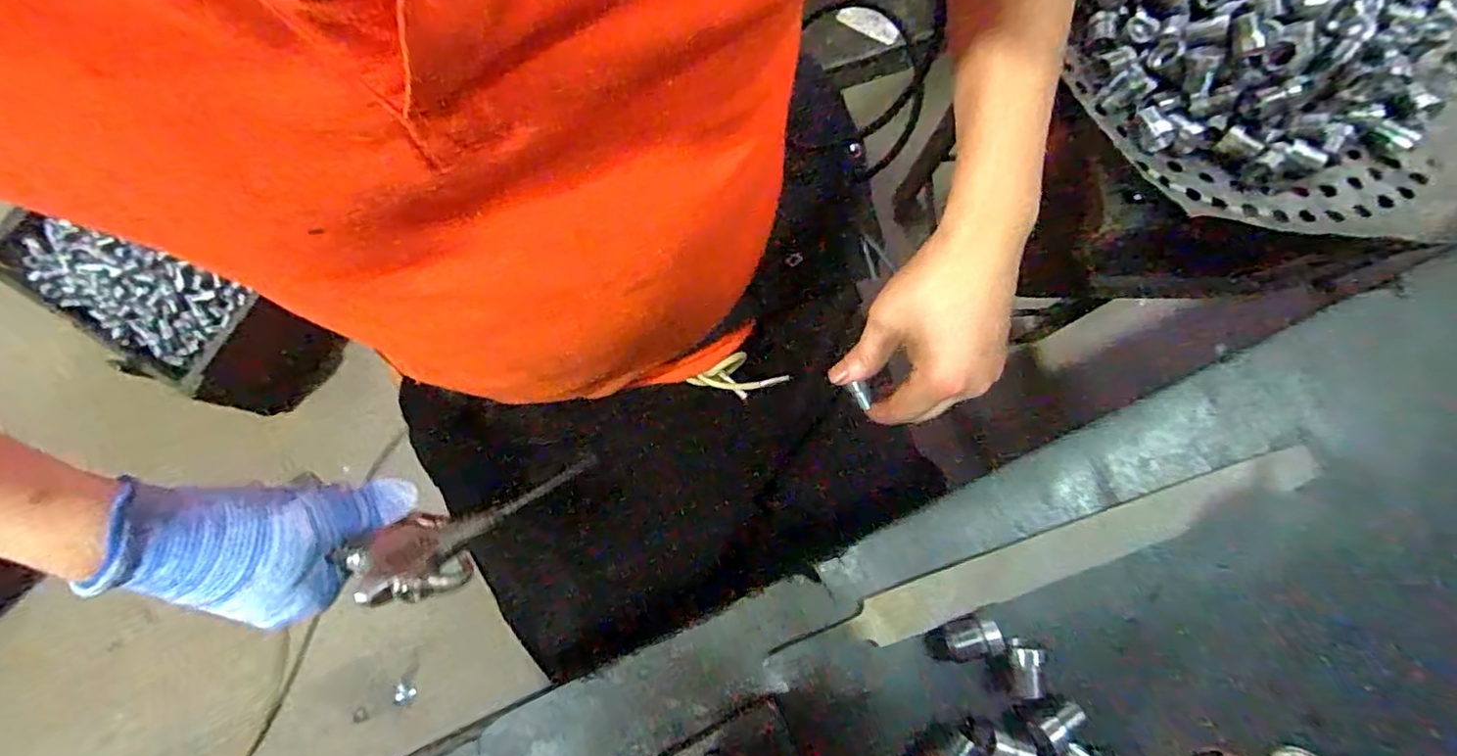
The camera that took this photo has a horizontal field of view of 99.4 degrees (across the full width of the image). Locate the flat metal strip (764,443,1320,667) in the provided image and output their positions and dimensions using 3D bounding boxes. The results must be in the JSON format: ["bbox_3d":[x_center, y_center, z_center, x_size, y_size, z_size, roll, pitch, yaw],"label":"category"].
[{"bbox_3d":[0.166,0.090,0.316,0.292,0.007,0.025,-18,79,-5],"label":"flat metal strip"}]

